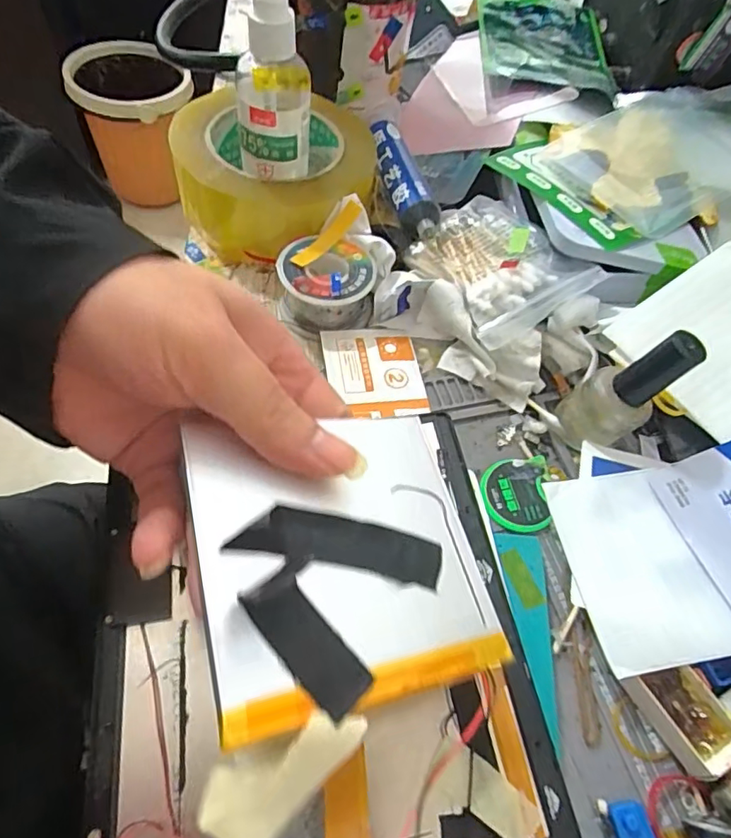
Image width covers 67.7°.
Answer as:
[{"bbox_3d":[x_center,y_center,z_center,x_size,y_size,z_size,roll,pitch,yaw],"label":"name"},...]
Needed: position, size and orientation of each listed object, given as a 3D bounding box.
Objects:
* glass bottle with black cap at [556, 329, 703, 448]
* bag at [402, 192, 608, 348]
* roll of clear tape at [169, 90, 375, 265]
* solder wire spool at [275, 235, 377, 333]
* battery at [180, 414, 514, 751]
[{"bbox_3d":[0.122,-0.012,0.255,0.022,0.075,0.028,-1,59,-31],"label":"glass bottle with black cap"},{"bbox_3d":[0.070,-0.086,0.310,0.071,0.031,0.093,-30,67,-16],"label":"bag"},{"bbox_3d":[-0.052,-0.148,0.339,0.118,0.044,0.126,3,58,-5],"label":"roll of clear tape"},{"bbox_3d":[-0.021,-0.078,0.305,0.052,0.027,0.048,3,58,-5],"label":"solder wire spool"},{"bbox_3d":[-0.006,0.041,0.178,0.093,0.005,0.092,-1,58,-29],"label":"battery"}]

